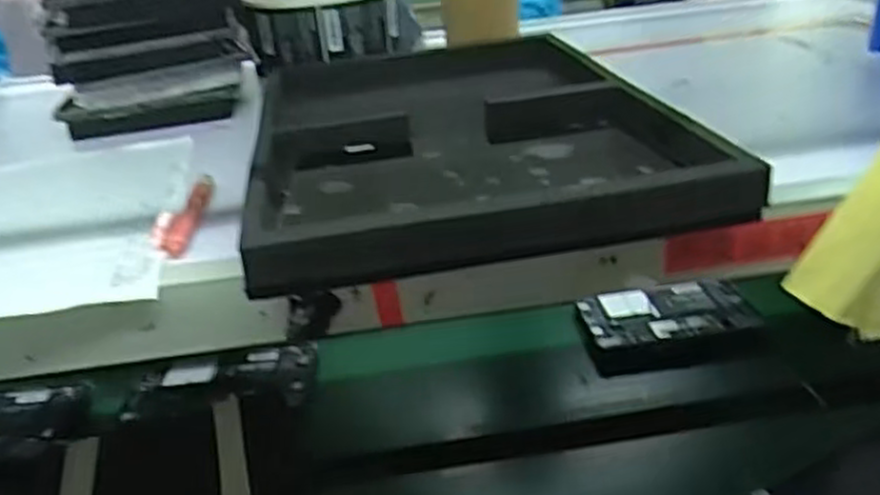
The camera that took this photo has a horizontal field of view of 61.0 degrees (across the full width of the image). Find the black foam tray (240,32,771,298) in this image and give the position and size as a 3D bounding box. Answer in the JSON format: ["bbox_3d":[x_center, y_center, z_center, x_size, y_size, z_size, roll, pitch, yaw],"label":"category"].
[{"bbox_3d":[0.012,-0.097,0.599,0.302,0.042,0.417,-9,28,-7],"label":"black foam tray"}]

